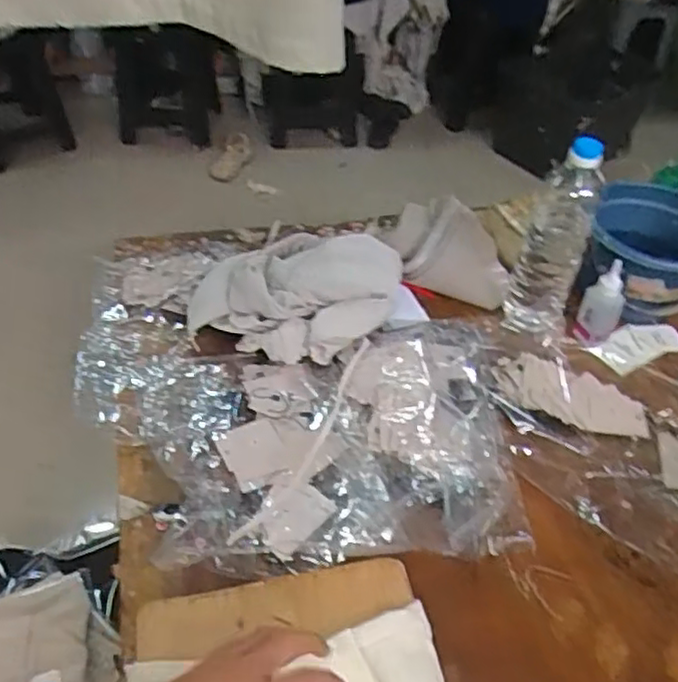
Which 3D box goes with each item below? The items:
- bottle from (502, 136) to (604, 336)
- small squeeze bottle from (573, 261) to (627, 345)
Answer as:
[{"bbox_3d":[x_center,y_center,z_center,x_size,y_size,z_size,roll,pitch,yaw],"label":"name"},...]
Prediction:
[{"bbox_3d":[0.279,-0.129,0.870,0.080,0.254,0.068,19,47,14],"label":"bottle"},{"bbox_3d":[0.346,-0.048,0.894,0.050,0.109,0.046,31,51,24],"label":"small squeeze bottle"}]

